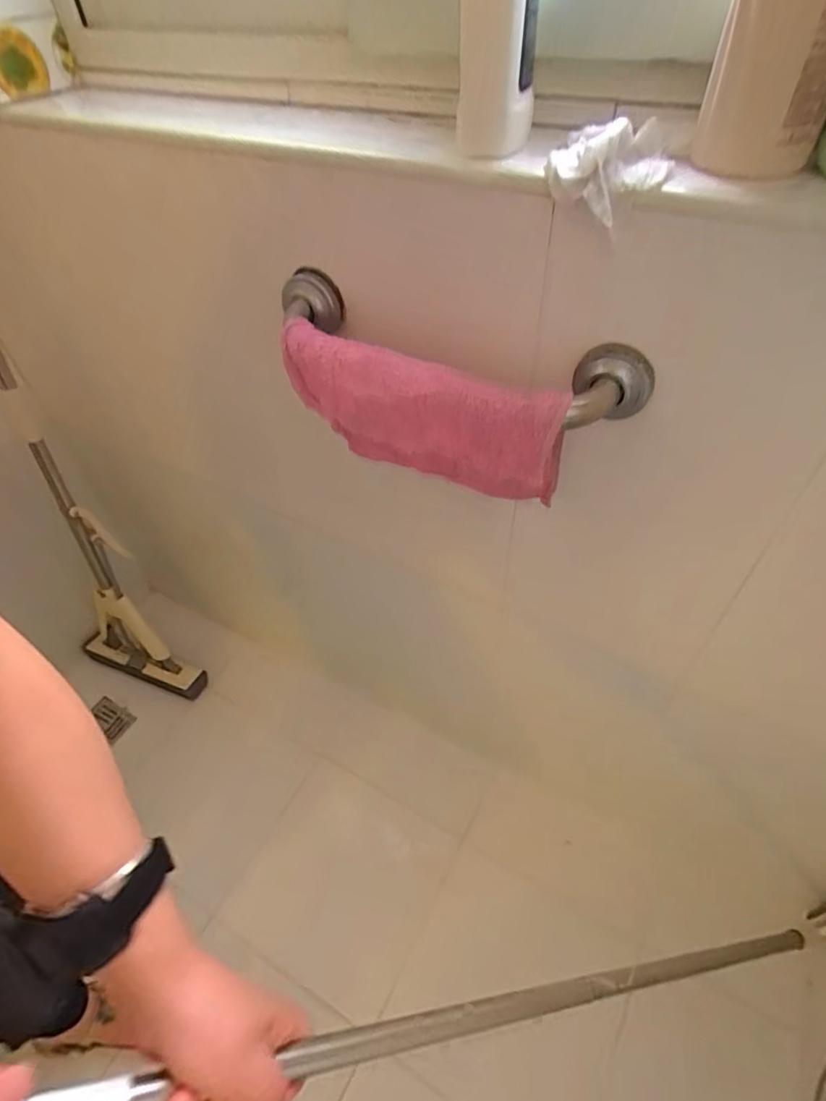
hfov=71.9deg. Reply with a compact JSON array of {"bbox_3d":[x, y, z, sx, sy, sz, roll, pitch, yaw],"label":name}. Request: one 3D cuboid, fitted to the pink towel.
[{"bbox_3d":[0.003,-0.108,0.484,0.241,0.119,0.043,17,52,18],"label":"pink towel"}]

